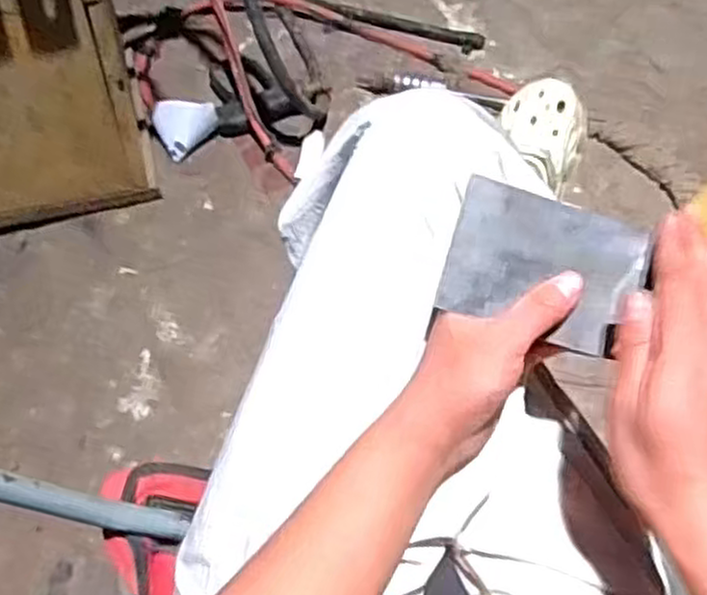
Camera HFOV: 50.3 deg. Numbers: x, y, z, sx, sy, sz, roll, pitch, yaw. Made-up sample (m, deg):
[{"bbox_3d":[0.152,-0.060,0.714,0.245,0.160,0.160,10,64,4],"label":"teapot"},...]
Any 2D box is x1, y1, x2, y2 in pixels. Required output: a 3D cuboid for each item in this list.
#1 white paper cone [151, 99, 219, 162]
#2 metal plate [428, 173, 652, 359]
[{"bbox_3d":[-0.287,-0.293,1.275,0.102,0.071,0.078,-40,62,-19],"label":"white paper cone"},{"bbox_3d":[0.103,-0.016,0.408,0.104,0.006,0.073,16,88,-6],"label":"metal plate"}]

